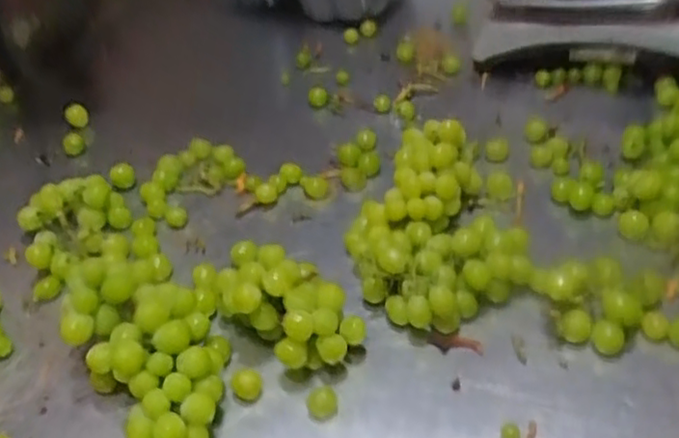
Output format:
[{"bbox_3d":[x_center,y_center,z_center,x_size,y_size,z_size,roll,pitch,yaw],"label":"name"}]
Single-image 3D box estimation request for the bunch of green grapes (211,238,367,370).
[{"bbox_3d":[-0.047,0.076,0.600,0.096,0.084,0.116,-24,44,-21],"label":"bunch of green grapes"}]

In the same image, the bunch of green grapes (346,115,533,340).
[{"bbox_3d":[0.085,-0.001,0.675,0.155,0.087,0.231,-11,40,-7],"label":"bunch of green grapes"}]

